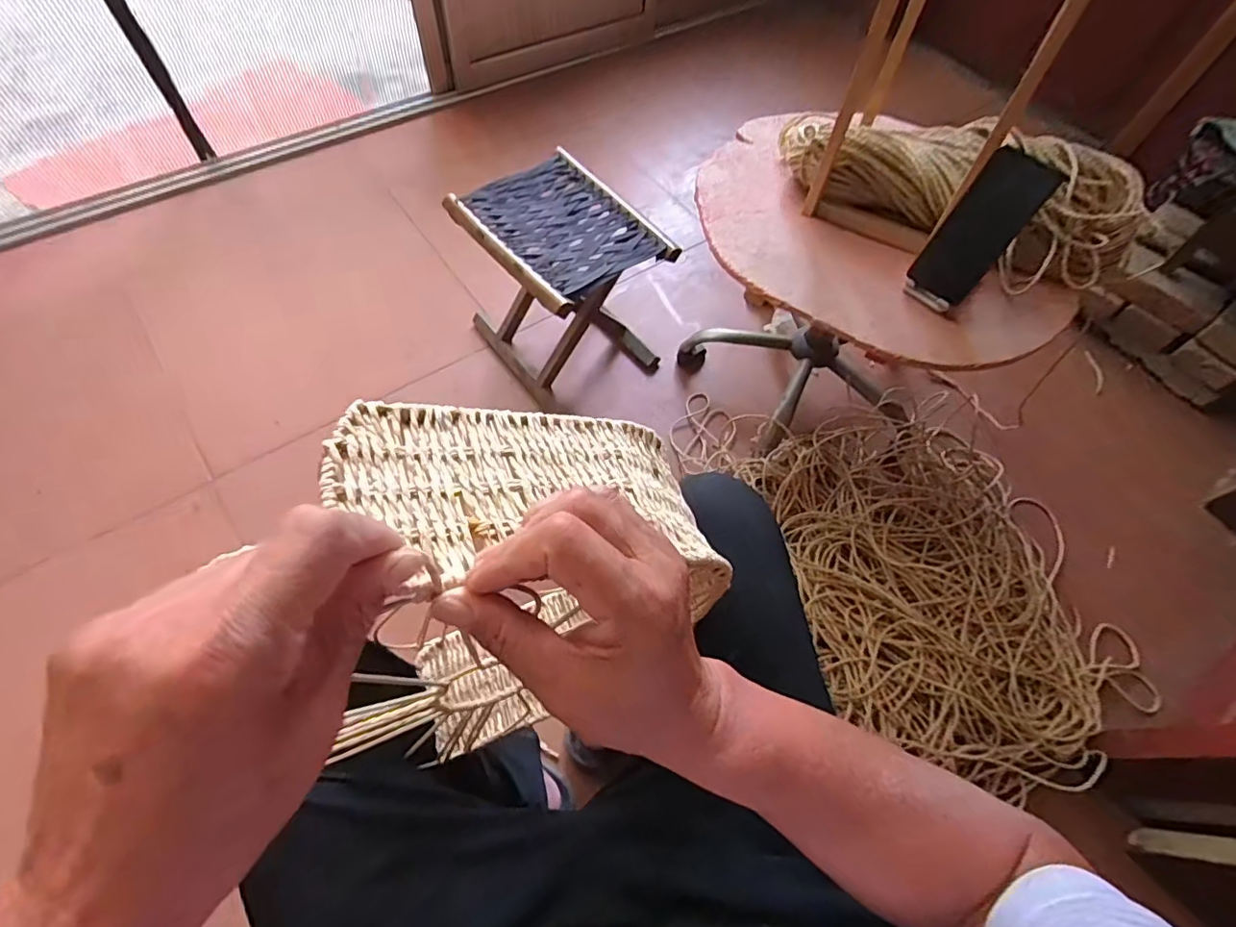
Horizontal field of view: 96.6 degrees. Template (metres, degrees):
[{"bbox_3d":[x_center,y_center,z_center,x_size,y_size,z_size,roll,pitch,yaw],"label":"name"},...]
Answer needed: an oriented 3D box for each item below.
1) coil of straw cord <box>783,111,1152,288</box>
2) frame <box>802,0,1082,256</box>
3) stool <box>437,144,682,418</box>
[{"bbox_3d":[0.441,-0.378,0.741,0.474,0.121,0.154,34,65,14],"label":"coil of straw cord"},{"bbox_3d":[0.387,-0.463,0.662,0.183,0.331,0.198,30,64,12],"label":"frame"},{"bbox_3d":[-0.105,-0.319,1.030,0.256,0.306,0.304,-34,69,-19],"label":"stool"}]

